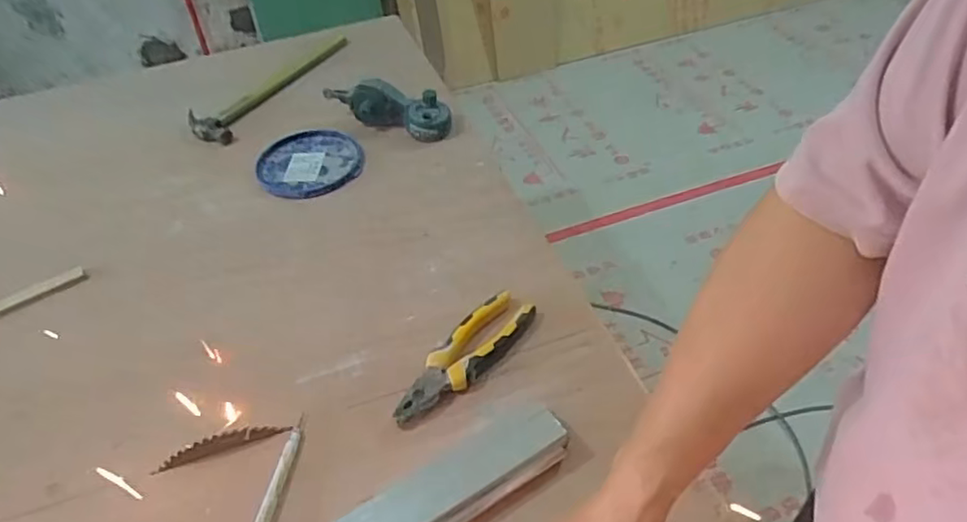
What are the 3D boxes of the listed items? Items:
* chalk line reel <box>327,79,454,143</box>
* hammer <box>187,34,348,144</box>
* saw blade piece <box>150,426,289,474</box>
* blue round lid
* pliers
[{"bbox_3d":[-0.153,-0.236,0.965,0.210,0.073,0.055,15,50,19],"label":"chalk line reel"},{"bbox_3d":[-0.360,-0.307,1.076,0.094,0.034,0.351,19,52,22],"label":"hammer"},{"bbox_3d":[-0.253,0.176,0.599,0.122,0.013,0.017,-18,48,-11],"label":"saw blade piece"},{"bbox_3d":[-0.261,-0.150,0.929,0.151,0.009,0.145,-3,47,3],"label":"blue round lid"},{"bbox_3d":[-0.019,0.101,0.656,0.056,0.027,0.189,30,56,29],"label":"pliers"}]

